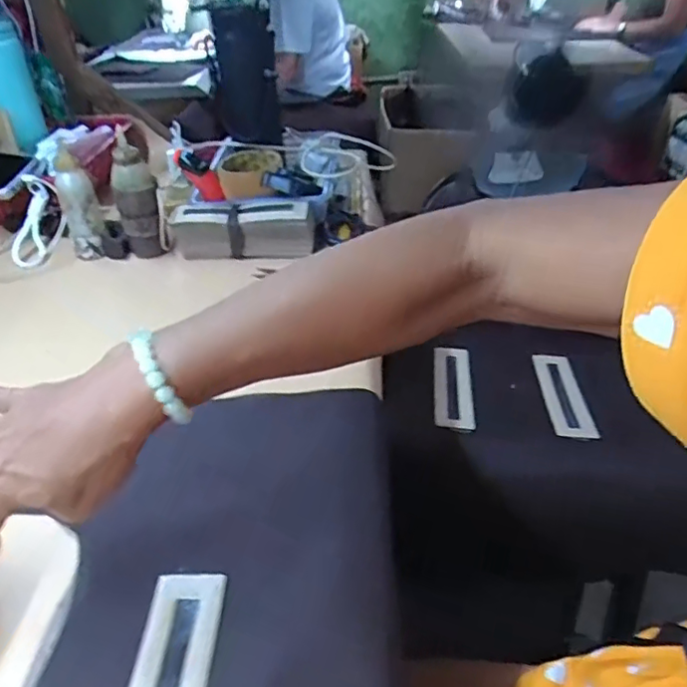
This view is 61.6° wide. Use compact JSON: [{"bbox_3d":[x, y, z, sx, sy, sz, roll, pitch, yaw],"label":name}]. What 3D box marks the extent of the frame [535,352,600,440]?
[{"bbox_3d":[0.234,0.057,0.614,0.039,0.099,0.004,-21,-1,19],"label":"frame"}]

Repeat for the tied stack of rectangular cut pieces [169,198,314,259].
[{"bbox_3d":[-0.117,-0.129,0.681,0.166,0.065,0.048,-5,38,-1],"label":"tied stack of rectangular cut pieces"}]

